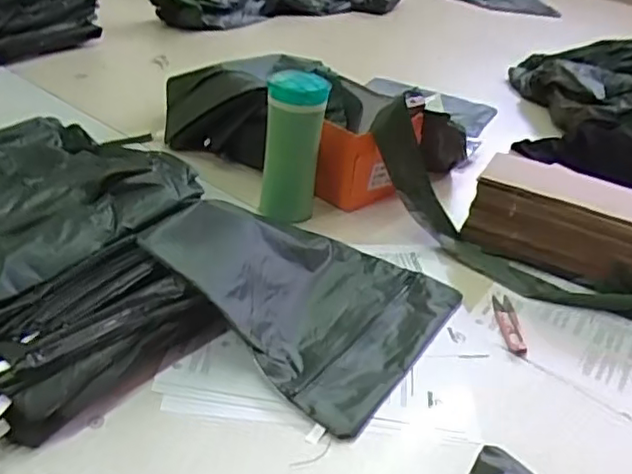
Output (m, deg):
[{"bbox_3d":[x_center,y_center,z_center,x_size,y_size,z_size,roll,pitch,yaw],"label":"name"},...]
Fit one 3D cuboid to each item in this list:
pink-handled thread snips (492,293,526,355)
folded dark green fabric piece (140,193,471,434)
[{"bbox_3d":[0.212,0.095,0.710,0.023,0.005,0.101,7,32,-1],"label":"pink-handled thread snips"},{"bbox_3d":[-0.005,0.044,0.677,0.269,0.055,0.267,41,35,11],"label":"folded dark green fabric piece"}]

